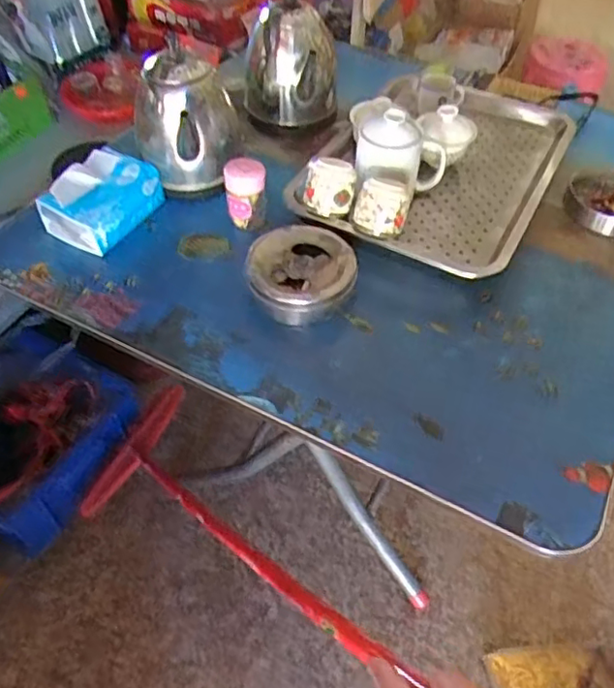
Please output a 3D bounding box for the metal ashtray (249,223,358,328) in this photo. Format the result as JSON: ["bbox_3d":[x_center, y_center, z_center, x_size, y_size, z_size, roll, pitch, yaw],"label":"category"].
[{"bbox_3d":[-0.006,-0.084,0.709,0.125,0.040,0.123,5,51,4],"label":"metal ashtray"}]

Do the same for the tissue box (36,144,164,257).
[{"bbox_3d":[-0.259,-0.185,0.785,0.101,0.058,0.131,26,56,20],"label":"tissue box"}]

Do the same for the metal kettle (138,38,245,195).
[{"bbox_3d":[-0.154,-0.294,0.798,0.139,0.140,0.131,-15,52,-11],"label":"metal kettle"}]

